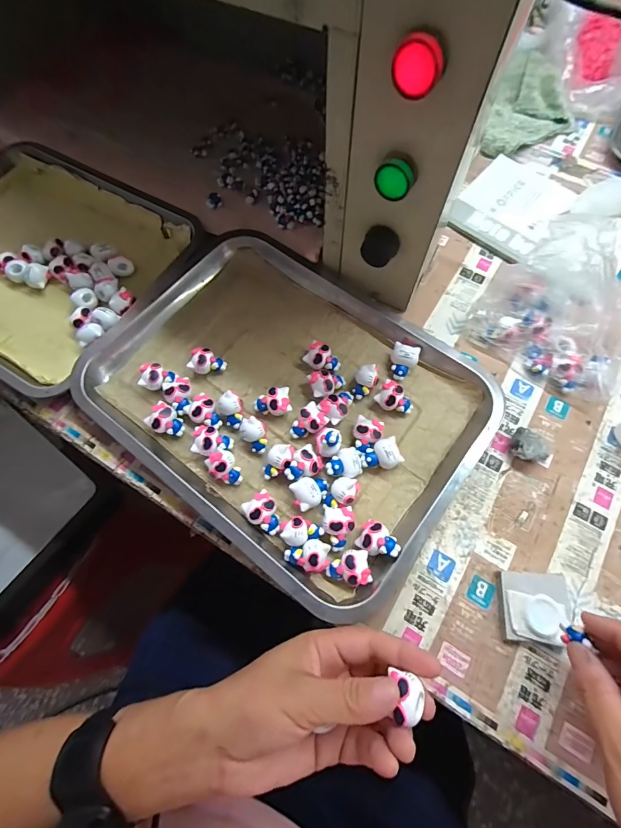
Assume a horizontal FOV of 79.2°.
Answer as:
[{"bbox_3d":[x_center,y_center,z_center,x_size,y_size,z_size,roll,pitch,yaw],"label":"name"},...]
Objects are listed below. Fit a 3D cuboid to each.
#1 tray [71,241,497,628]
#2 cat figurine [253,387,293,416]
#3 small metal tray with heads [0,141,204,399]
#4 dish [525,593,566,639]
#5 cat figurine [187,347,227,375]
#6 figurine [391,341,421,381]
[{"bbox_3d":[-0.027,-0.022,0.356,0.349,0.026,0.272,36,75,13],"label":"tray"},{"bbox_3d":[-0.036,-0.009,0.352,0.034,0.022,0.024,-11,70,-3],"label":"cat figurine"},{"bbox_3d":[-0.326,-0.188,0.452,0.351,0.043,0.275,29,73,11],"label":"small metal tray with heads"},{"bbox_3d":[0.178,0.154,0.289,0.027,0.011,0.030,31,74,12],"label":"dish"},{"bbox_3d":[-0.101,-0.049,0.370,0.031,0.023,0.025,26,73,10],"label":"cat figurine"},{"bbox_3d":[0.091,-0.051,0.364,0.025,0.020,0.032,14,71,6],"label":"figurine"}]

